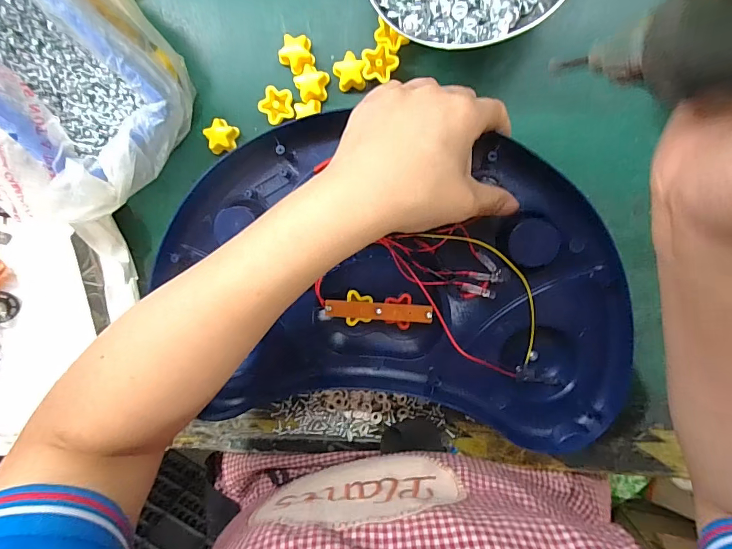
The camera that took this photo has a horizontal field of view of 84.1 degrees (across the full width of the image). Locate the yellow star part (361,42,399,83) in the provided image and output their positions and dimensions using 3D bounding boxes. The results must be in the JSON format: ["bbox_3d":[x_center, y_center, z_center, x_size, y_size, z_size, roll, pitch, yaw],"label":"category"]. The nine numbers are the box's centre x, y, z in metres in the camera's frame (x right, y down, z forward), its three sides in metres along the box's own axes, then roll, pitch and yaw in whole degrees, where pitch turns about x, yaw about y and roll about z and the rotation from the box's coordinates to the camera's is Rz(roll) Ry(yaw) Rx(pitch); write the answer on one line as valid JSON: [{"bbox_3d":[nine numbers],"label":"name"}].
[{"bbox_3d":[0.009,-0.154,0.299,0.025,0.010,0.025,34,100,0],"label":"yellow star part"}]

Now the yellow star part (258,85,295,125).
[{"bbox_3d":[-0.068,-0.130,0.315,0.025,0.017,0.026,-5,98,6],"label":"yellow star part"}]

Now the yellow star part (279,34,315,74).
[{"bbox_3d":[-0.052,-0.166,0.308,0.024,0.013,0.026,-10,97,7],"label":"yellow star part"}]

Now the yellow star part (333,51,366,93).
[{"bbox_3d":[-0.012,-0.151,0.304,0.023,0.012,0.025,0,98,5],"label":"yellow star part"}]

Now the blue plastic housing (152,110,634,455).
[{"bbox_3d":[0.023,0.004,0.298,0.316,0.041,0.210,6,99,5],"label":"blue plastic housing"}]

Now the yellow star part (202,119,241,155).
[{"bbox_3d":[-0.114,-0.110,0.323,0.024,0.014,0.026,-15,96,7],"label":"yellow star part"}]

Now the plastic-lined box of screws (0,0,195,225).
[{"bbox_3d":[-0.212,-0.128,0.287,0.145,0.093,0.169,-29,94,9],"label":"plastic-lined box of screws"}]

